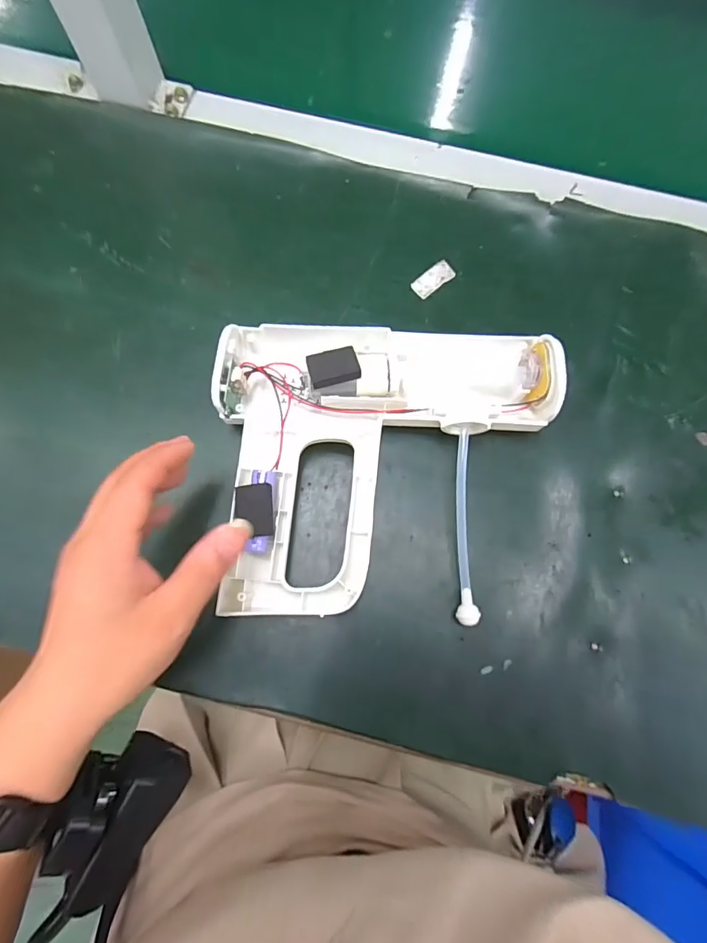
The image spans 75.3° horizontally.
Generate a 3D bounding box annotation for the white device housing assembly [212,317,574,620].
[{"bbox_3d":[0.023,-0.005,0.287,0.205,0.046,0.181,0,76,-1],"label":"white device housing assembly"}]

